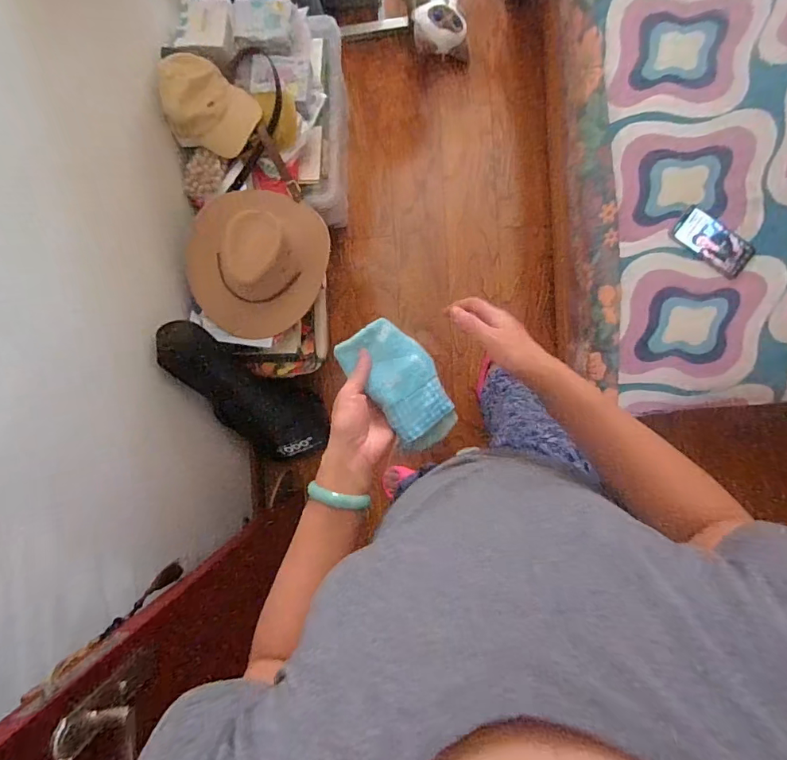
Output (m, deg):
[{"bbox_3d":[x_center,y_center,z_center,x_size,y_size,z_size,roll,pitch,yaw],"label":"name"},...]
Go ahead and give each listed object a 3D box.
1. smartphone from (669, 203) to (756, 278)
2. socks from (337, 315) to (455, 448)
[{"bbox_3d":[0.640,-0.277,0.910,0.159,0.014,0.087,44,94,3],"label":"smartphone"},{"bbox_3d":[0.011,0.004,0.537,0.095,0.026,0.157,-37,87,-22],"label":"socks"}]

